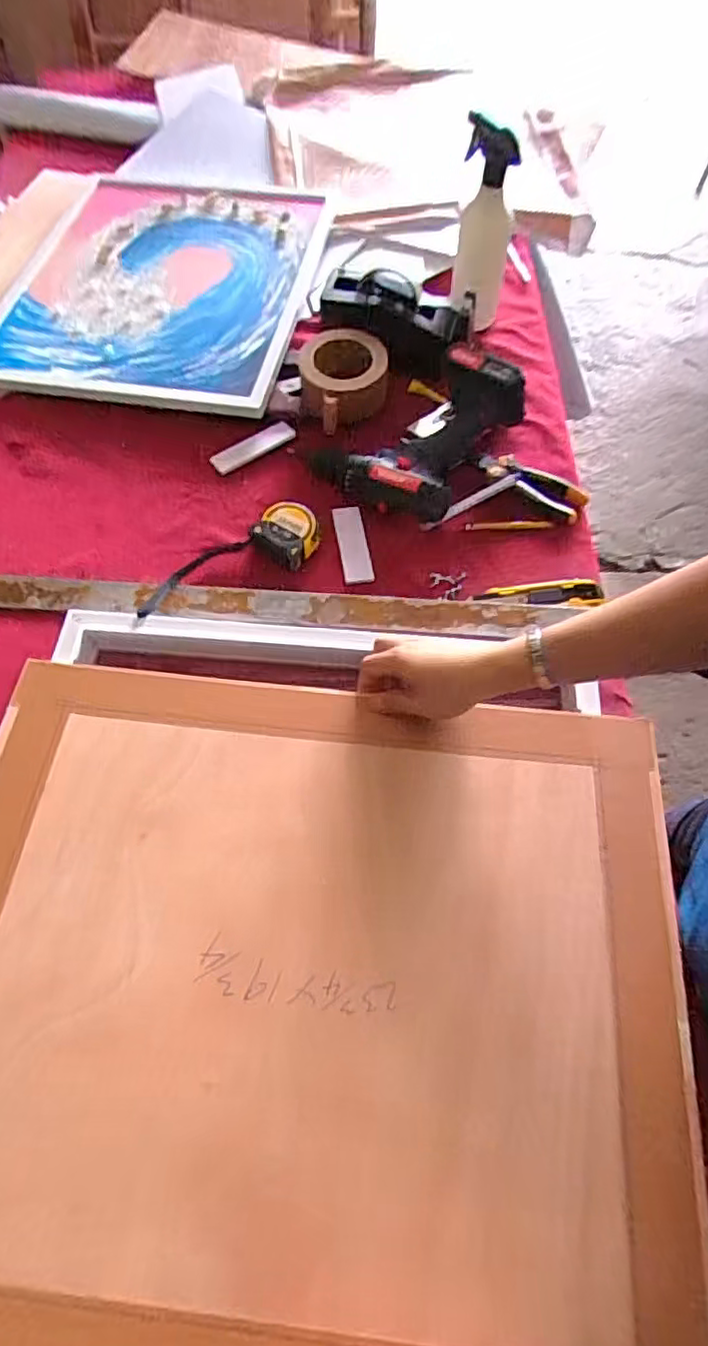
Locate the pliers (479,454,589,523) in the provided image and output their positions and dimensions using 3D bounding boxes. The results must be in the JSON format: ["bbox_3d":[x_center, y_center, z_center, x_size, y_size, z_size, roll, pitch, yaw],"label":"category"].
[{"bbox_3d":[0.218,-0.231,0.777,0.130,0.026,0.053,30,67,13],"label":"pliers"}]

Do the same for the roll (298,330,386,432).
[{"bbox_3d":[-0.013,-0.362,0.812,0.109,0.080,0.127,-1,65,-1],"label":"roll"}]

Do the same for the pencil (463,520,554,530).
[{"bbox_3d":[0.186,-0.177,0.760,0.103,0.004,0.009,-2,91,-2],"label":"pencil"}]

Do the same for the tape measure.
[{"bbox_3d":[-0.141,-0.125,0.707,0.223,0.039,0.069,-28,68,-13],"label":"tape measure"}]

